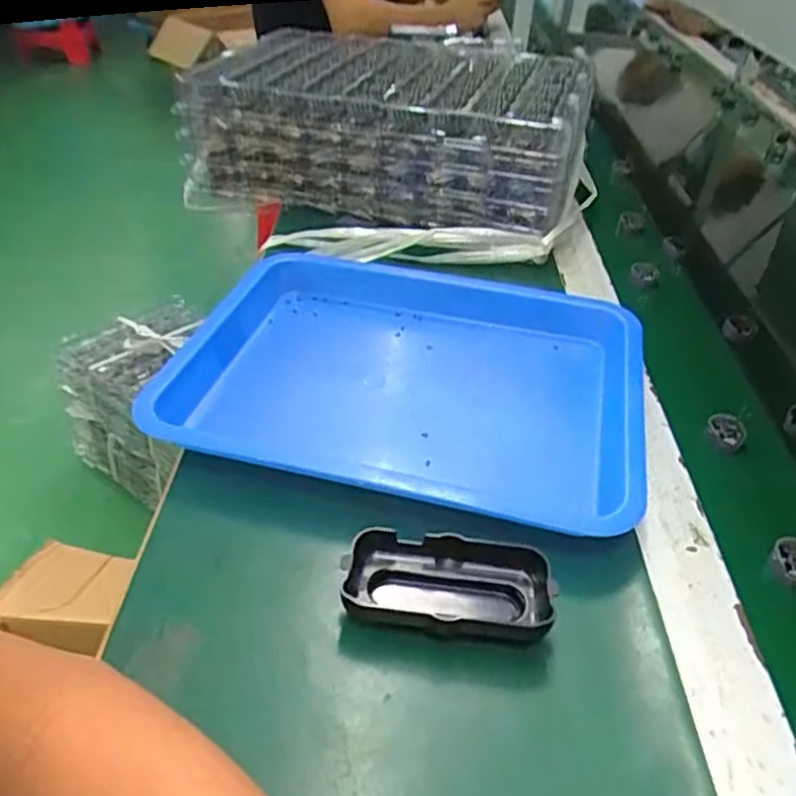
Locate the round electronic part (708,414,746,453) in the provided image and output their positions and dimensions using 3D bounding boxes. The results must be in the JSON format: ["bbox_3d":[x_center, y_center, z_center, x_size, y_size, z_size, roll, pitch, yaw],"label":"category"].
[{"bbox_3d":[0.243,0.025,0.516,0.026,0.014,0.027,2,38,-2],"label":"round electronic part"}]

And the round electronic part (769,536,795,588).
[{"bbox_3d":[0.241,0.099,0.423,0.026,0.013,0.027,2,38,-2],"label":"round electronic part"}]

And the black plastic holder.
[{"bbox_3d":[0.027,0.102,0.380,0.109,0.024,0.055,5,38,2],"label":"black plastic holder"}]

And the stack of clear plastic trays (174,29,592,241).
[{"bbox_3d":[-0.004,-0.307,0.800,0.418,0.128,0.314,14,39,13],"label":"stack of clear plastic trays"}]

